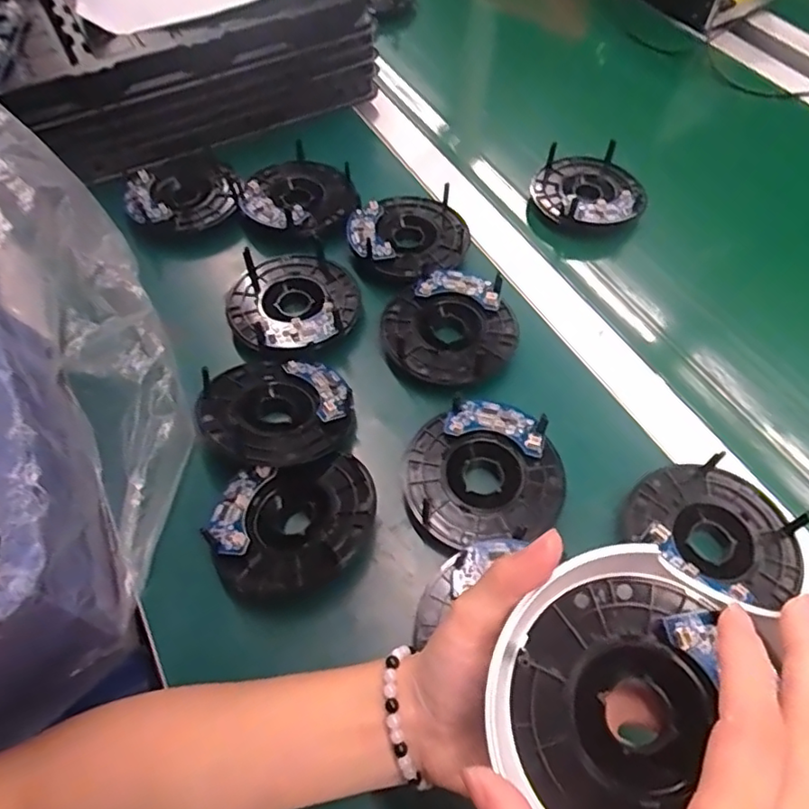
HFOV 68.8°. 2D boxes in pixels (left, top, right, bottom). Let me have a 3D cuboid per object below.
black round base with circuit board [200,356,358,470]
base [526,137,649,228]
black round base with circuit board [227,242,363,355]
[{"bbox_3d":[-0.086,0.001,0.396,0.101,0.024,0.089,-1,58,-1],"label":"black round base with circuit board"},{"bbox_3d":[0.170,-0.203,0.545,0.097,0.027,0.105,0,58,0],"label":"base"},{"bbox_3d":[-0.086,-0.083,0.454,0.097,0.019,0.102,0,58,0],"label":"black round base with circuit board"}]

